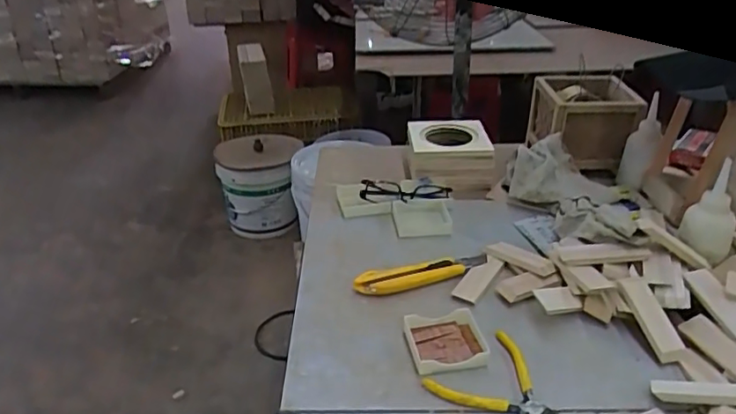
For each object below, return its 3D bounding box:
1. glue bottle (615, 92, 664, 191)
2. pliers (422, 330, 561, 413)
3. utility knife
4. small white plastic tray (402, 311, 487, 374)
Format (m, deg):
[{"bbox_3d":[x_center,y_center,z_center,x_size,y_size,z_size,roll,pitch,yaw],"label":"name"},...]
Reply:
[{"bbox_3d":[0.409,-0.093,0.878,0.046,0.138,0.042,12,32,21],"label":"glue bottle"},{"bbox_3d":[0.130,0.172,0.562,0.106,0.012,0.104,-22,36,-33],"label":"pliers"},{"bbox_3d":[0.067,0.078,0.706,0.167,0.025,0.020,-10,31,-17],"label":"utility knife"},{"bbox_3d":[0.081,0.140,0.615,0.077,0.011,0.077,-5,30,-7],"label":"small white plastic tray"}]

